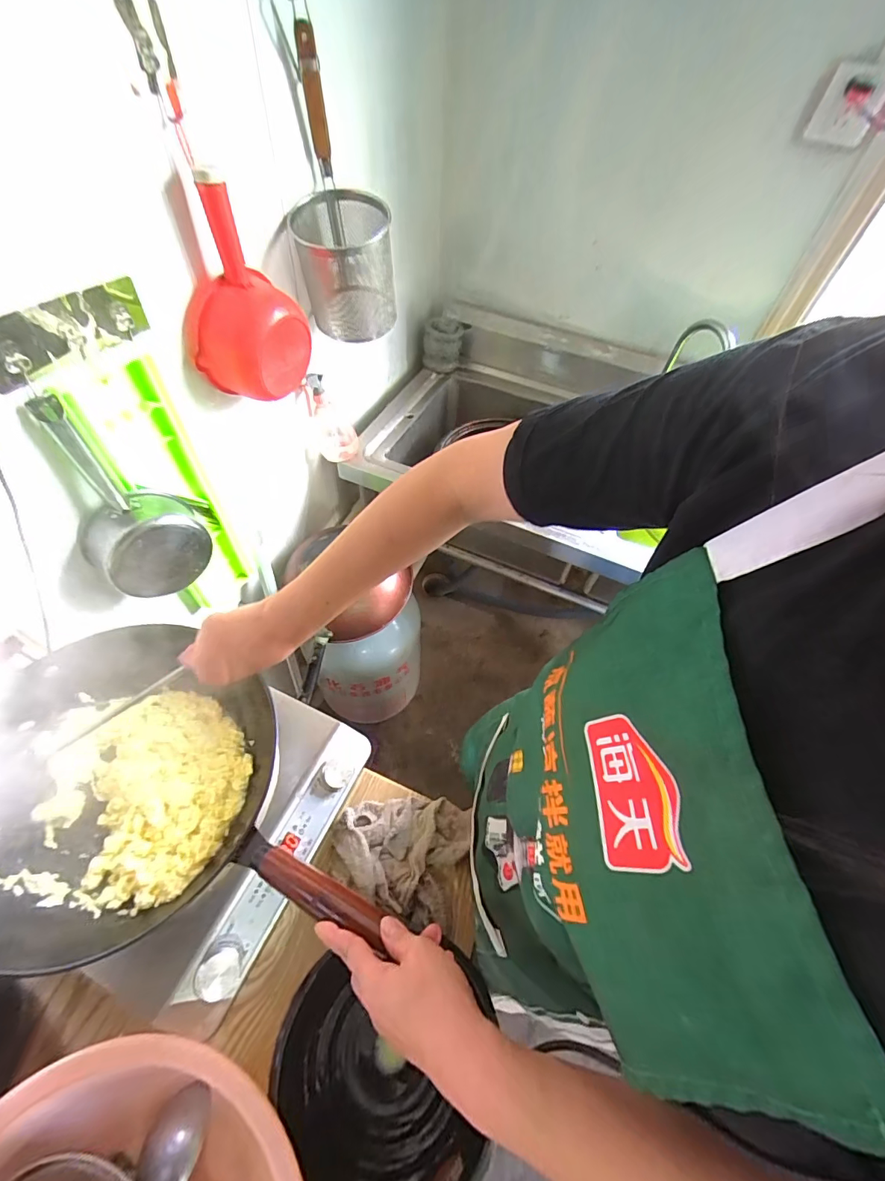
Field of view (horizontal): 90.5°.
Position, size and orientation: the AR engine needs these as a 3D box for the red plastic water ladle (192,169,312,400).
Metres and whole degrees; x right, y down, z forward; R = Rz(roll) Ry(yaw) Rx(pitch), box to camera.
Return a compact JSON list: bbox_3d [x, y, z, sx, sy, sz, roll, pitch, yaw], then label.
[{"bbox_3d":[-0.272,-0.383,0.597,0.089,0.231,0.142,26,56,15],"label":"red plastic water ladle"}]

